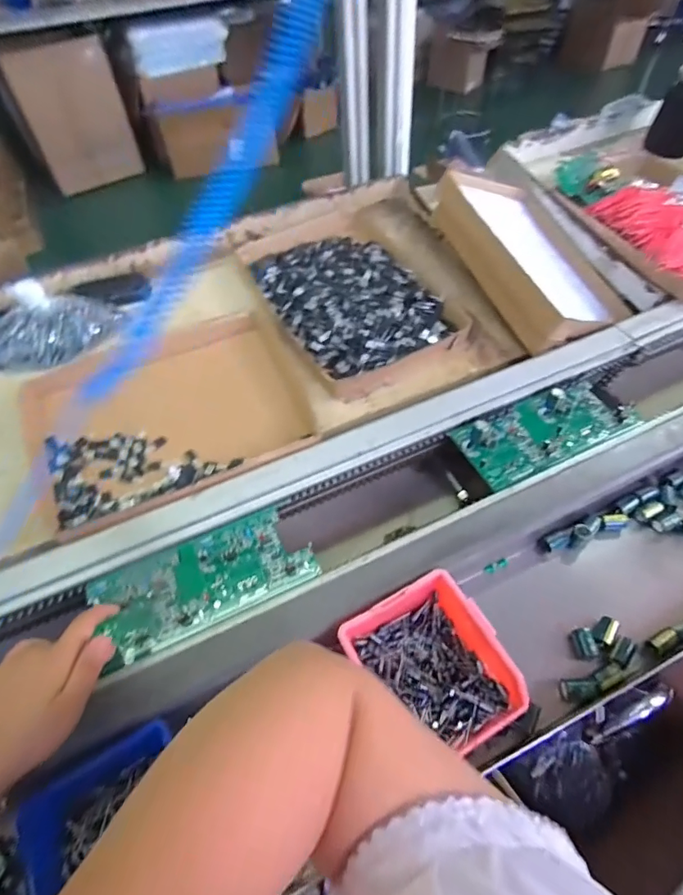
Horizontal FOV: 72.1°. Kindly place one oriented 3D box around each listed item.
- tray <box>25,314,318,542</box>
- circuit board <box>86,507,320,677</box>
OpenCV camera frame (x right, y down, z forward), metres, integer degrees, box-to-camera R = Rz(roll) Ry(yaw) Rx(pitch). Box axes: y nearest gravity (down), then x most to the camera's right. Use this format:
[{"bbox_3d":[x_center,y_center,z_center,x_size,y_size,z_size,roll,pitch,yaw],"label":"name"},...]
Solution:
[{"bbox_3d":[-0.212,-0.041,0.593,0.315,0.041,0.235,-23,61,-13],"label":"tray"},{"bbox_3d":[-0.138,0.134,0.476,0.212,0.015,0.097,-19,60,-11],"label":"circuit board"}]

